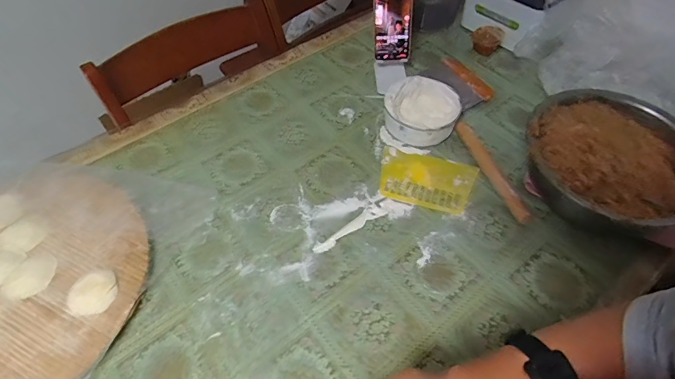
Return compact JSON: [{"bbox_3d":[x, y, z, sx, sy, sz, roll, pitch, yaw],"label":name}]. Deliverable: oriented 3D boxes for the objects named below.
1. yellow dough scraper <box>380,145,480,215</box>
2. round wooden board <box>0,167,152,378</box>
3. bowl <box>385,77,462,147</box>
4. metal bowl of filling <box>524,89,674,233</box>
[{"bbox_3d":[0.157,-0.019,0.726,0.163,0.006,0.117,15,56,12],"label":"yellow dough scraper"},{"bbox_3d":[-0.498,0.138,0.599,0.400,0.017,0.401,0,55,0],"label":"round wooden board"},{"bbox_3d":[0.162,-0.151,0.777,0.133,0.082,0.126,-1,54,1],"label":"bowl"},{"bbox_3d":[0.440,-0.038,0.673,0.259,0.112,0.251,-1,54,1],"label":"metal bowl of filling"}]

